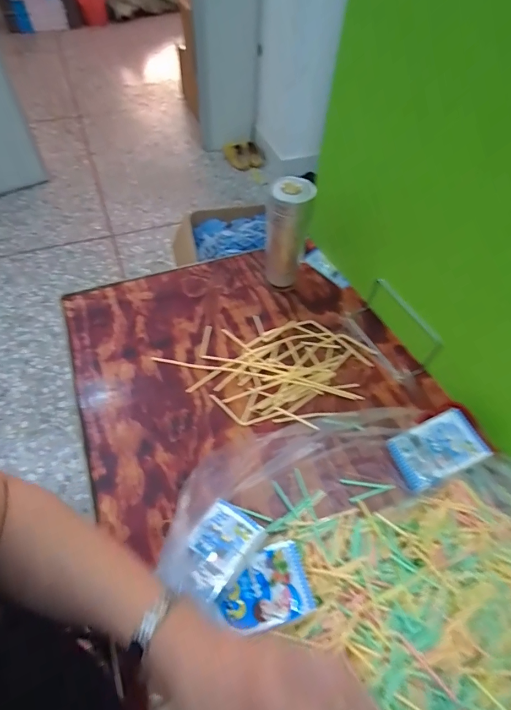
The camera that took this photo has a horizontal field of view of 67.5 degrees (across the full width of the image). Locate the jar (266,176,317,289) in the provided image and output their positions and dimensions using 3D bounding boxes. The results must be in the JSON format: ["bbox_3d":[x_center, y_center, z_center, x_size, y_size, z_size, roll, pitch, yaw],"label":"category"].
[{"bbox_3d":[0.052,-0.192,0.623,0.065,0.188,0.056,-1,55,0],"label":"jar"}]

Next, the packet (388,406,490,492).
[{"bbox_3d":[0.239,0.122,0.502,0.111,0.024,0.071,-20,57,-13],"label":"packet"}]

